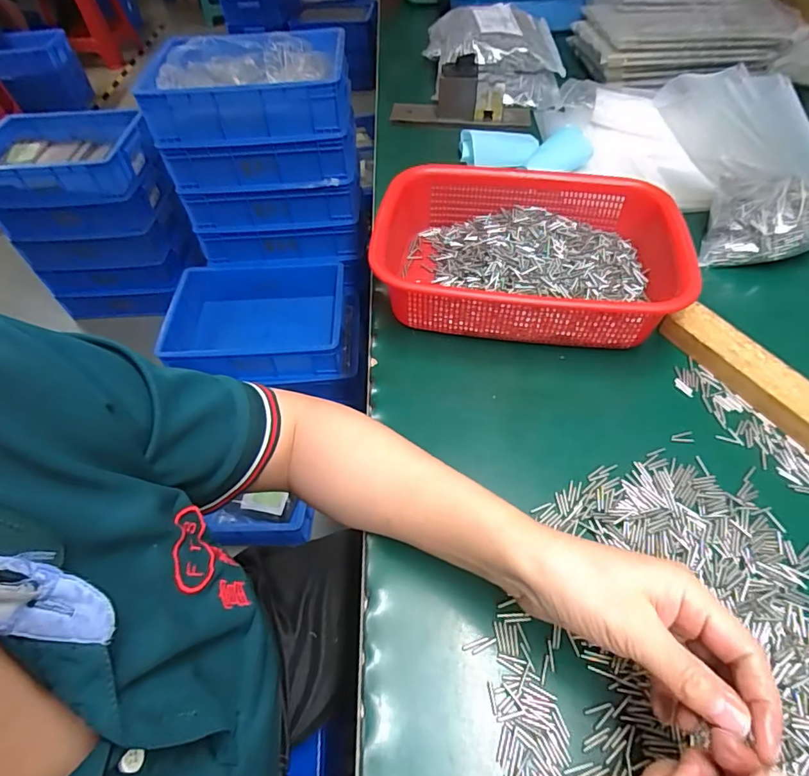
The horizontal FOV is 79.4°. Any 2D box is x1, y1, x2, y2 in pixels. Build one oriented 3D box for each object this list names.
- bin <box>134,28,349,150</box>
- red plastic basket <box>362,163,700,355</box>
[{"bbox_3d":[-0.326,-0.659,1.059,0.402,0.113,0.289,-5,53,1],"label":"bin"},{"bbox_3d":[0.122,-0.135,0.493,0.287,0.075,0.207,5,53,8],"label":"red plastic basket"}]

